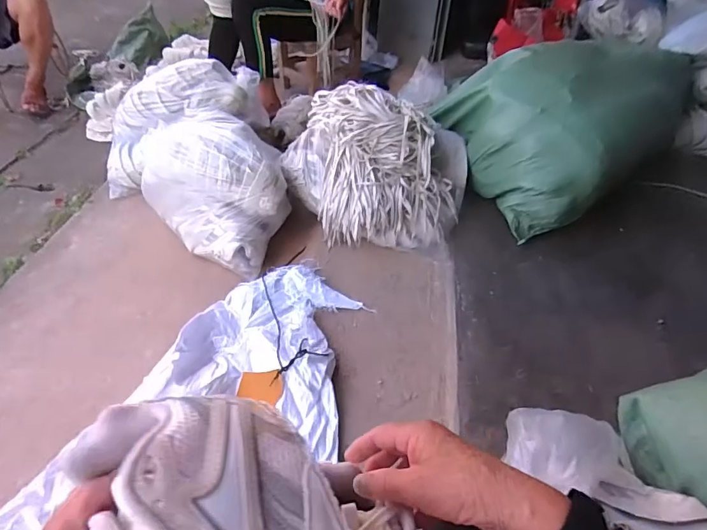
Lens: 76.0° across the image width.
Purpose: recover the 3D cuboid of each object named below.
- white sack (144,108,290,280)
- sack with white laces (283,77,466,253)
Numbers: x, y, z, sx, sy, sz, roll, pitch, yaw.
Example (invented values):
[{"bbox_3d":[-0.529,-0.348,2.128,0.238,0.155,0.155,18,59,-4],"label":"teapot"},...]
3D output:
[{"bbox_3d":[-0.399,-0.249,1.330,0.343,0.282,0.566,-33,55,-31],"label":"white sack"},{"bbox_3d":[0.065,-0.283,1.316,0.533,0.322,0.413,6,44,2],"label":"sack with white laces"}]

